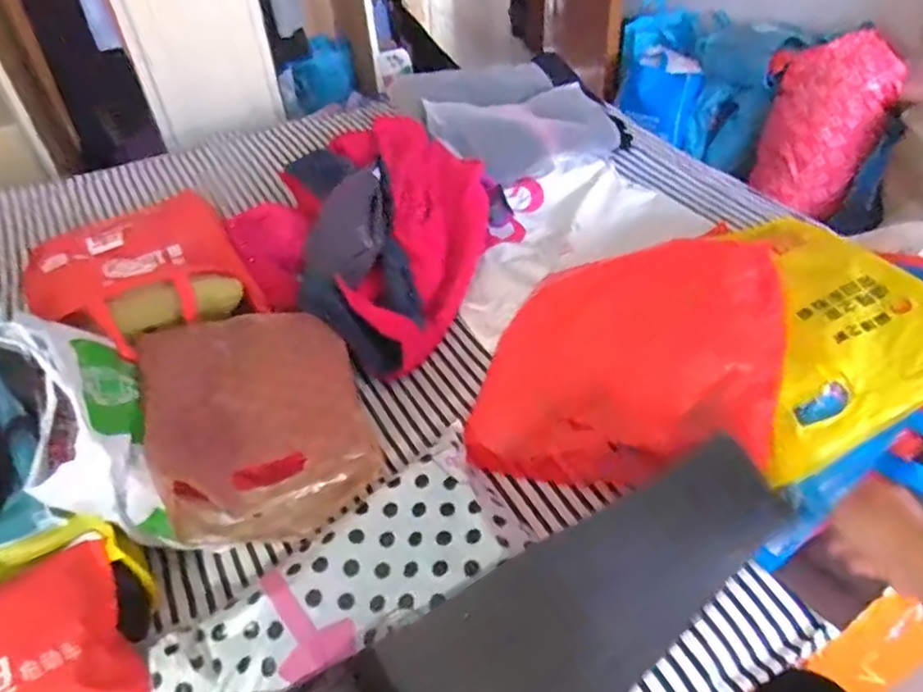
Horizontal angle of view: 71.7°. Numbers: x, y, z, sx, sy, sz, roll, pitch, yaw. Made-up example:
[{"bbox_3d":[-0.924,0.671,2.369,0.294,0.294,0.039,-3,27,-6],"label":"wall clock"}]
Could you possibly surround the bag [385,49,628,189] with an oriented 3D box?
[{"bbox_3d":[0.110,-0.483,1.352,0.398,0.172,0.306,-25,46,-20],"label":"bag"}]

